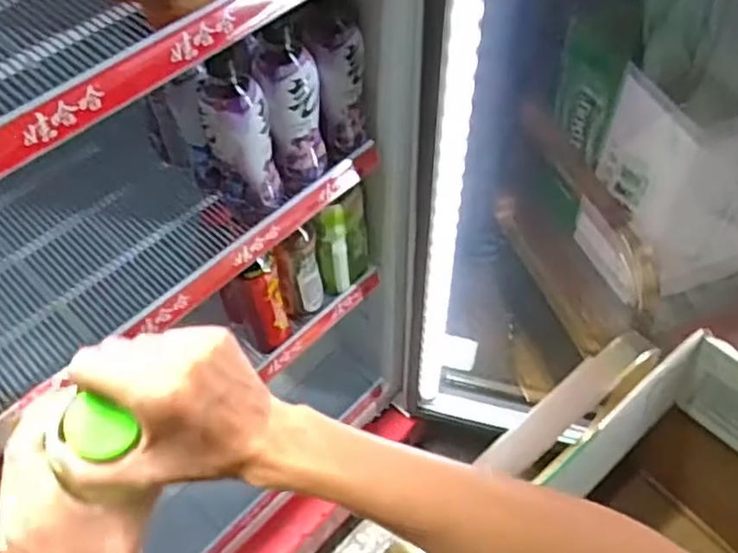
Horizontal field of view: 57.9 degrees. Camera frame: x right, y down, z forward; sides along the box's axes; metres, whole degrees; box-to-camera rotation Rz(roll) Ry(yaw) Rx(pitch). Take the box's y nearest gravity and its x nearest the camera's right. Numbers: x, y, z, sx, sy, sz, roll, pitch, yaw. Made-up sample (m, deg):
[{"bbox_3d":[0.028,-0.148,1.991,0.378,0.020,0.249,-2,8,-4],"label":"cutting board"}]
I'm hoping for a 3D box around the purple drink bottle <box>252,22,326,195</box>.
[{"bbox_3d":[-0.080,-0.180,0.704,0.058,0.186,0.063,-6,53,-2],"label":"purple drink bottle"}]

